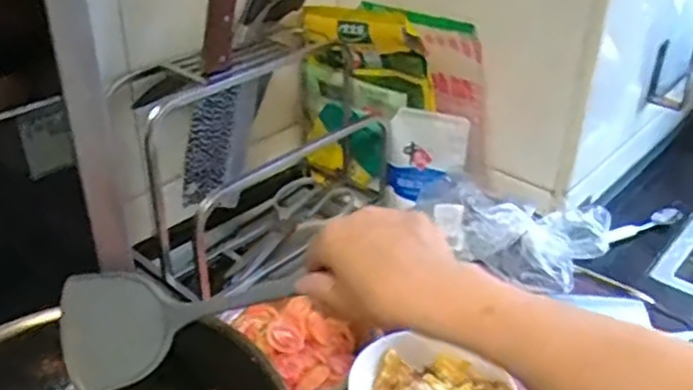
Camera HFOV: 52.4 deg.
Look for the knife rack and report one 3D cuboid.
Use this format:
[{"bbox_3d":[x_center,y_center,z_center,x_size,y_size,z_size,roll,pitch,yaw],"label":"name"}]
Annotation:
[{"bbox_3d":[-0.116,-0.040,0.900,0.195,0.271,0.338,26,39,33],"label":"knife rack"}]

